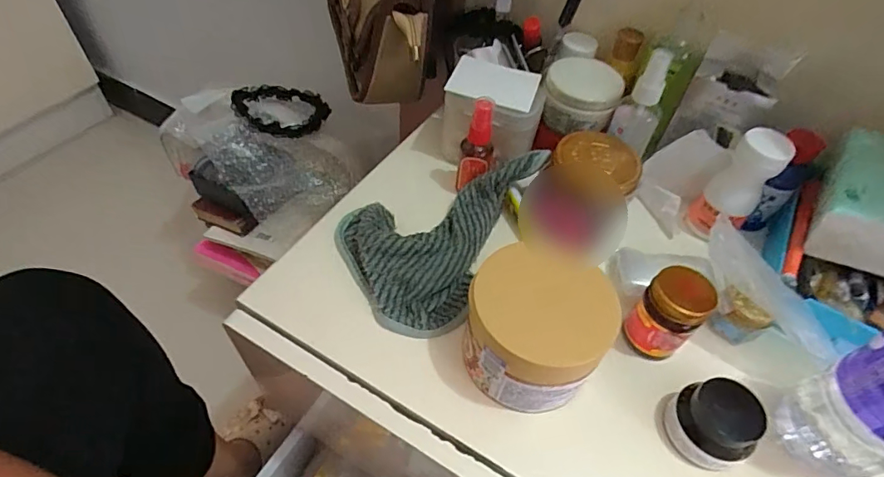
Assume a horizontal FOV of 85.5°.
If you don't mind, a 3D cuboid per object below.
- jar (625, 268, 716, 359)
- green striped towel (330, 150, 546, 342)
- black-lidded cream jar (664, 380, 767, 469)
[{"bbox_3d":[0.165,0.056,0.354,0.040,0.070,0.046,32,55,21],"label":"jar"},{"bbox_3d":[-0.013,-0.019,0.417,0.138,0.049,0.195,24,53,15],"label":"green striped towel"},{"bbox_3d":[0.179,0.123,0.317,0.045,0.045,0.050,-20,55,-19],"label":"black-lidded cream jar"}]

